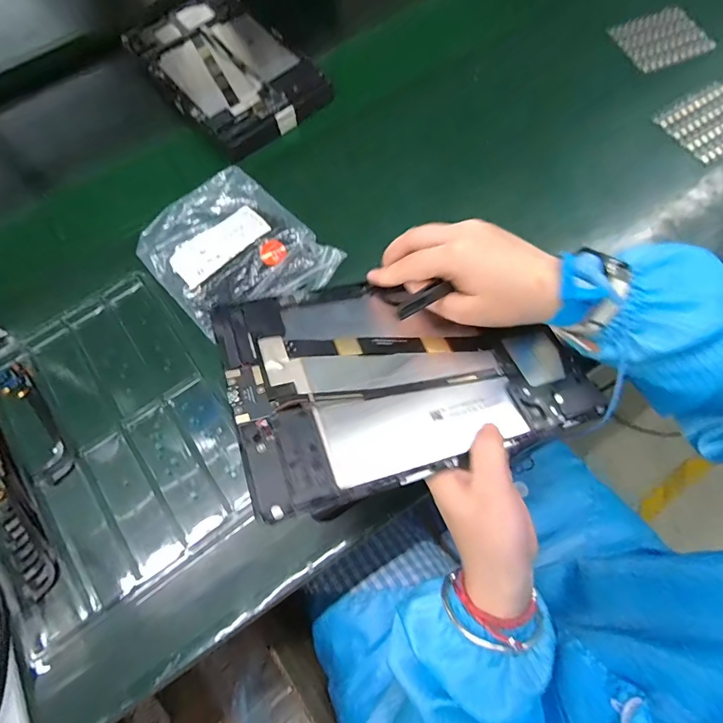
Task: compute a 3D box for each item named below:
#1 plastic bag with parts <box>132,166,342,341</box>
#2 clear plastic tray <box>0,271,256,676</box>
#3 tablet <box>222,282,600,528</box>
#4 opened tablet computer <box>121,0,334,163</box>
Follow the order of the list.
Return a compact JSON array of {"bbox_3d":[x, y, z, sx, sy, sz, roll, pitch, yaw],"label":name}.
[{"bbox_3d":[-0.123,-0.105,0.413,0.143,0.022,0.169,-42,72,-11],"label":"plastic bag with parts"},{"bbox_3d":[-0.232,0.067,0.375,0.212,0.015,0.273,-33,74,-8],"label":"clear plastic tray"},{"bbox_3d":[0.033,0.001,0.281,0.232,0.008,0.144,-12,59,-19],"label":"tablet"},{"bbox_3d":[-0.172,-0.369,0.515,0.155,0.026,0.275,-38,71,-9],"label":"opened tablet computer"}]

